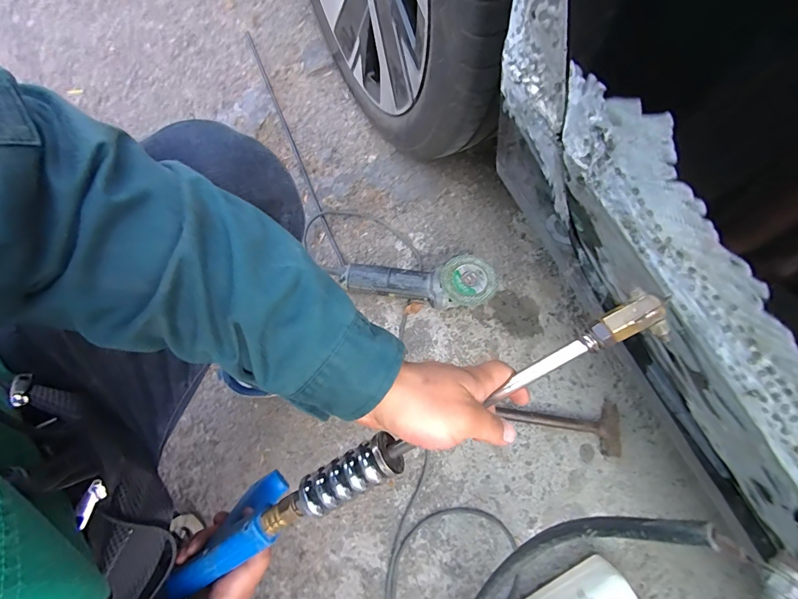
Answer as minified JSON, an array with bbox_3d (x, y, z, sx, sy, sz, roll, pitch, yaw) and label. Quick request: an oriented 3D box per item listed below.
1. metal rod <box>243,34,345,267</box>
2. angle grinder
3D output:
[{"bbox_3d":[-0.240,-0.356,0.857,0.013,0.011,0.647,-22,76,-6],"label":"metal rod"},{"bbox_3d":[0.023,-0.039,0.721,0.294,0.101,0.098,8,74,2],"label":"angle grinder"}]

